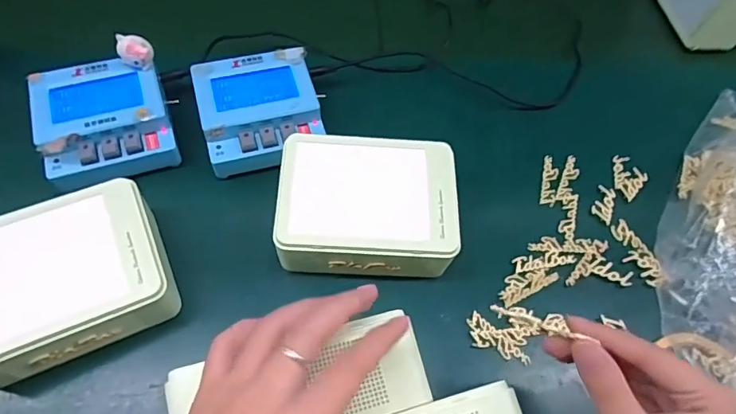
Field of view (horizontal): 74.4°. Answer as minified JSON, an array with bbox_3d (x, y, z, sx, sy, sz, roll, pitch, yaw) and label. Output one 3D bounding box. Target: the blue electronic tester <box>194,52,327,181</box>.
[{"bbox_3d":[-0.096,-0.086,0.433,0.102,0.043,0.100,-13,62,-12],"label":"blue electronic tester"}]

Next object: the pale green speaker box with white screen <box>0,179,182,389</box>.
[{"bbox_3d":[-0.218,0.055,0.349,0.141,0.060,0.109,-20,64,-16],"label":"pale green speaker box with white screen"}]

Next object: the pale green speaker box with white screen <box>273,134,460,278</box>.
[{"bbox_3d":[-0.001,0.003,0.397,0.139,0.059,0.112,2,60,-4],"label":"pale green speaker box with white screen"}]

